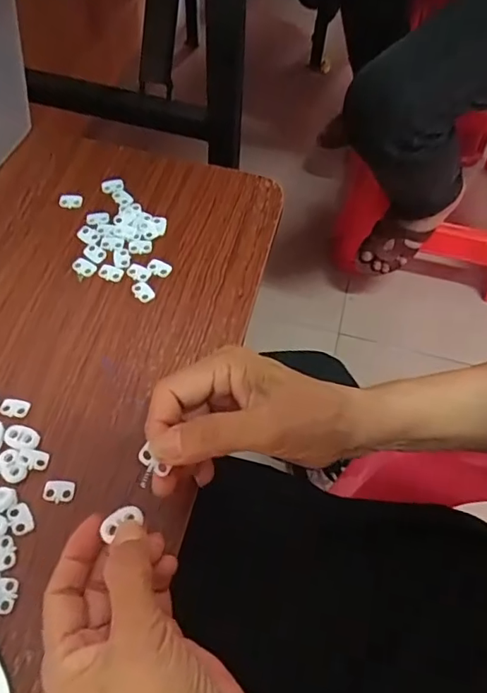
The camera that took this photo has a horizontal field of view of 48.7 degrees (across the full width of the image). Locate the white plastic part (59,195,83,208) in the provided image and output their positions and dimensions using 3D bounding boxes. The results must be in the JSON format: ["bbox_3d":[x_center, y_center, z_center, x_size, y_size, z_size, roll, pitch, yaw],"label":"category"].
[{"bbox_3d":[-0.148,-0.125,0.461,0.021,0.004,0.013,4,60,0],"label":"white plastic part"}]

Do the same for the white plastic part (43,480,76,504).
[{"bbox_3d":[-0.115,0.090,0.335,0.018,0.004,0.014,4,60,0],"label":"white plastic part"}]

